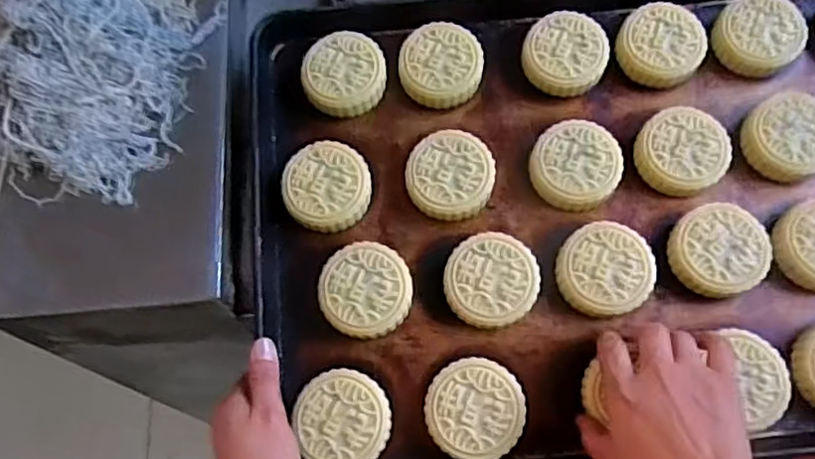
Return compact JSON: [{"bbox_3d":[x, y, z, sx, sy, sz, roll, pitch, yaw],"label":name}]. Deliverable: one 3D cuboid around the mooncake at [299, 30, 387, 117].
[{"bbox_3d":[-0.054,-0.132,0.565,0.069,0.026,0.069,-23,75,-5],"label":"mooncake"}]

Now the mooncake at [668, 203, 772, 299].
[{"bbox_3d":[0.241,0.016,0.509,0.067,0.027,0.070,1,62,-2],"label":"mooncake"}]

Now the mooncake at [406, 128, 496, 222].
[{"bbox_3d":[0.034,-0.043,0.536,0.068,0.030,0.068,5,62,0],"label":"mooncake"}]

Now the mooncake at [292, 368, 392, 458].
[{"bbox_3d":[-0.045,0.137,0.476,0.062,0.020,0.069,-18,64,-12],"label":"mooncake"}]

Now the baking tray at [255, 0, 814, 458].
[{"bbox_3d":[0.176,-0.023,0.531,0.583,0.033,0.397,-5,73,1],"label":"baking tray"}]

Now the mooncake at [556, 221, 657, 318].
[{"bbox_3d":[0.152,0.030,0.508,0.068,0.024,0.069,1,62,-2],"label":"mooncake"}]

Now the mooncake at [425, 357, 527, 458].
[{"bbox_3d":[0.049,0.133,0.483,0.068,0.030,0.069,1,62,-2],"label":"mooncake"}]

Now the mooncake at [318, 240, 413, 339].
[{"bbox_3d":[-0.032,0.047,0.509,0.068,0.028,0.067,2,62,-2],"label":"mooncake"}]

